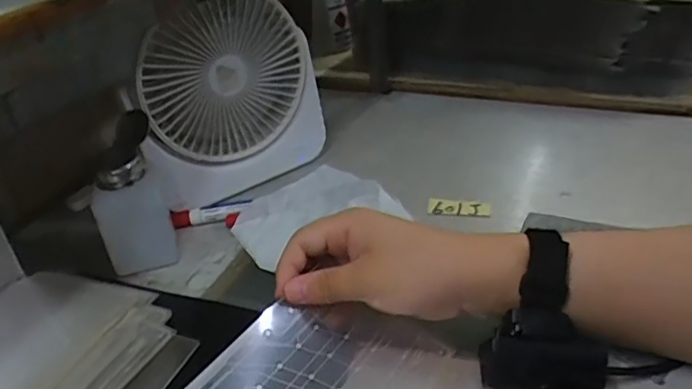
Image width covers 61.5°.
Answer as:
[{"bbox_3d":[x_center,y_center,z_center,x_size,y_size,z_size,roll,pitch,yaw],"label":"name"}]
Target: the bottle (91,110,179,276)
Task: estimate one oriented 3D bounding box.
[{"bbox_3d":[-0.182,0.003,0.491,0.058,0.123,0.044,-18,34,-15],"label":"bottle"}]

